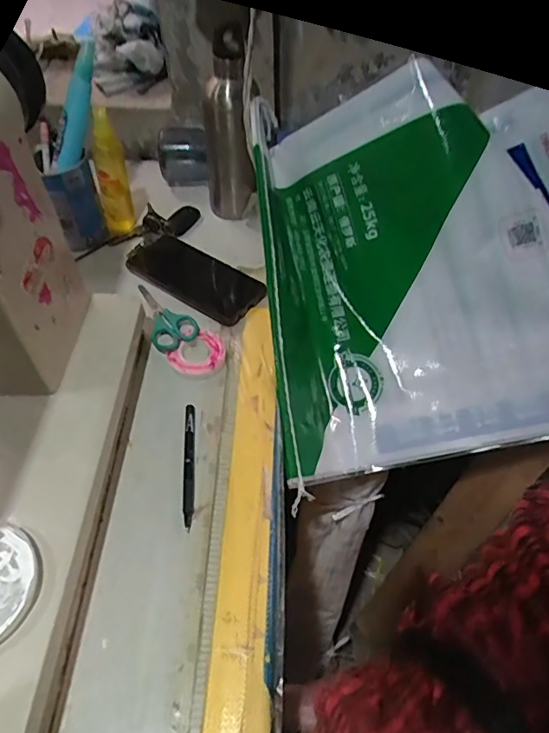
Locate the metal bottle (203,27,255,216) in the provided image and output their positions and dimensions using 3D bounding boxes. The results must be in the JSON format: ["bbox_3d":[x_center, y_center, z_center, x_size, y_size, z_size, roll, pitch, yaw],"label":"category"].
[{"bbox_3d":[-0.057,-0.282,0.634,0.052,0.223,0.055,-12,54,-10],"label":"metal bottle"}]

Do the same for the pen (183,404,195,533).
[{"bbox_3d":[-0.079,0.089,0.478,0.009,0.006,0.123,-3,53,-3],"label":"pen"}]

